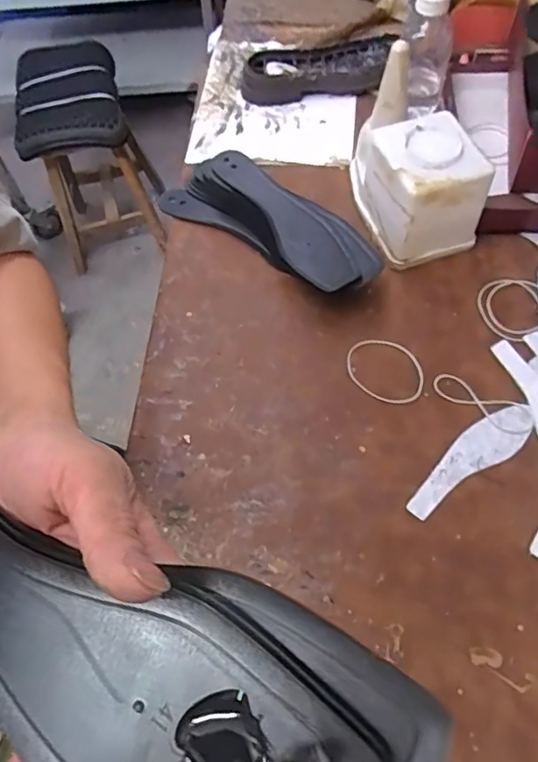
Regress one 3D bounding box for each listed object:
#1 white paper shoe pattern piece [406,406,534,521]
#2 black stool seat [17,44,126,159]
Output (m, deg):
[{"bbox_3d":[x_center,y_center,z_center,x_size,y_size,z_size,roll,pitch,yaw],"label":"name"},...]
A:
[{"bbox_3d":[0.198,0.075,0.534,0.161,0.004,0.044,-36,64,-15],"label":"white paper shoe pattern piece"},{"bbox_3d":[-0.482,-0.680,1.304,0.246,0.067,0.371,-14,61,-4],"label":"black stool seat"}]

